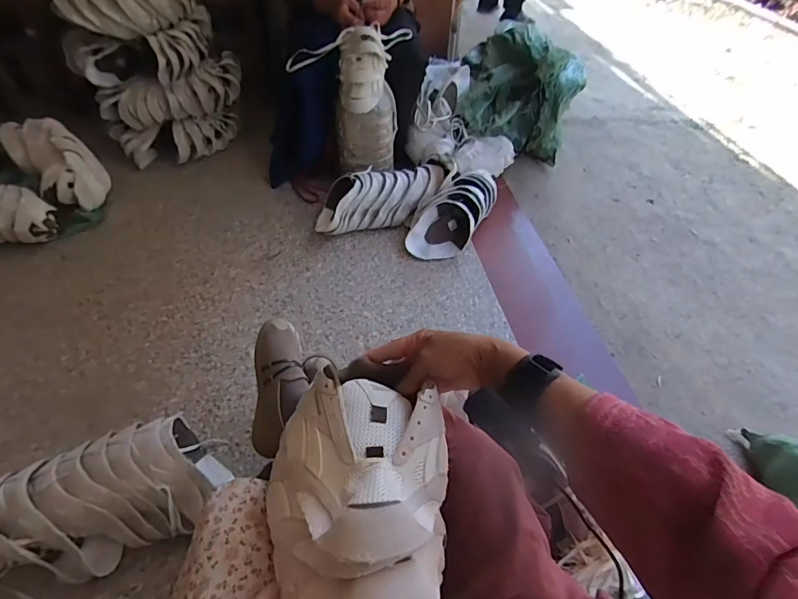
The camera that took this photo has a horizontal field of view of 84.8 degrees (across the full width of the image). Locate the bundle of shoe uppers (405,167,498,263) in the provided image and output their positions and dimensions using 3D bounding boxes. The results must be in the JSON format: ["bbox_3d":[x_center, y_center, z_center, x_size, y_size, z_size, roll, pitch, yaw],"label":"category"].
[{"bbox_3d":[0.164,-0.262,1.299,0.165,0.103,0.367,36,71,26],"label":"bundle of shoe uppers"}]

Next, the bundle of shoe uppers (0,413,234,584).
[{"bbox_3d":[-0.495,0.345,0.748,0.359,0.146,0.197,-18,53,-18],"label":"bundle of shoe uppers"}]

